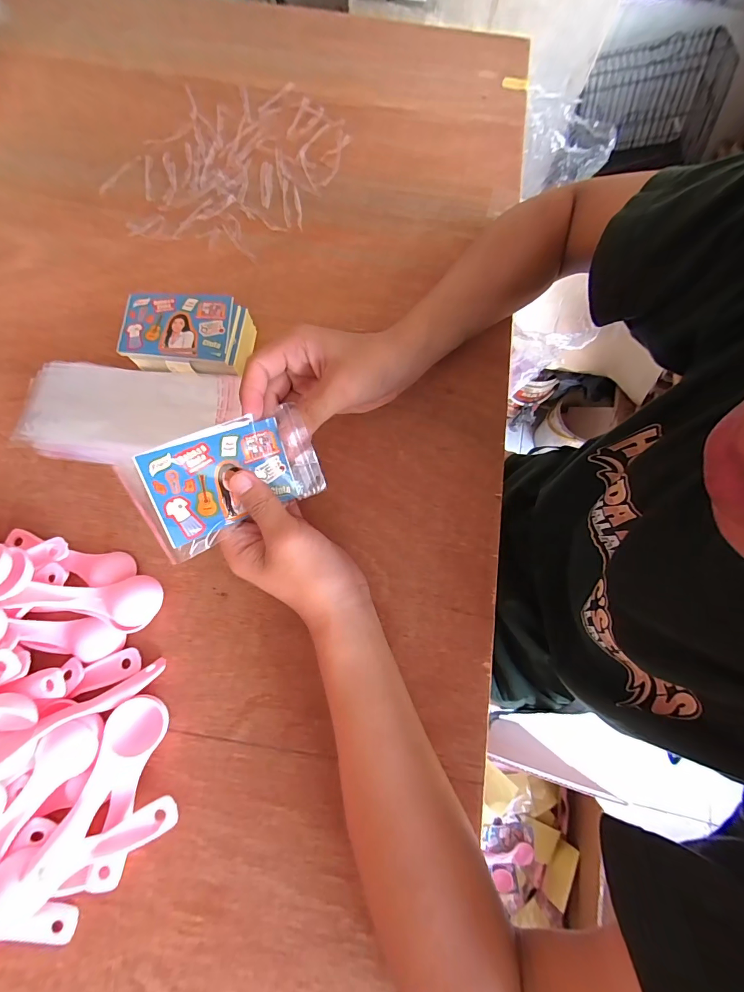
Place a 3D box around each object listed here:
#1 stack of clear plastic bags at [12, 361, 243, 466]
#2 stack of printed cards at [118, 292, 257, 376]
[{"bbox_3d":[-0.210,-0.071,0.333,0.176,0.028,0.088,8,73,2],"label":"stack of clear plastic bags"},{"bbox_3d":[-0.160,-0.138,0.341,0.103,0.043,0.067,2,73,0],"label":"stack of printed cards"}]

